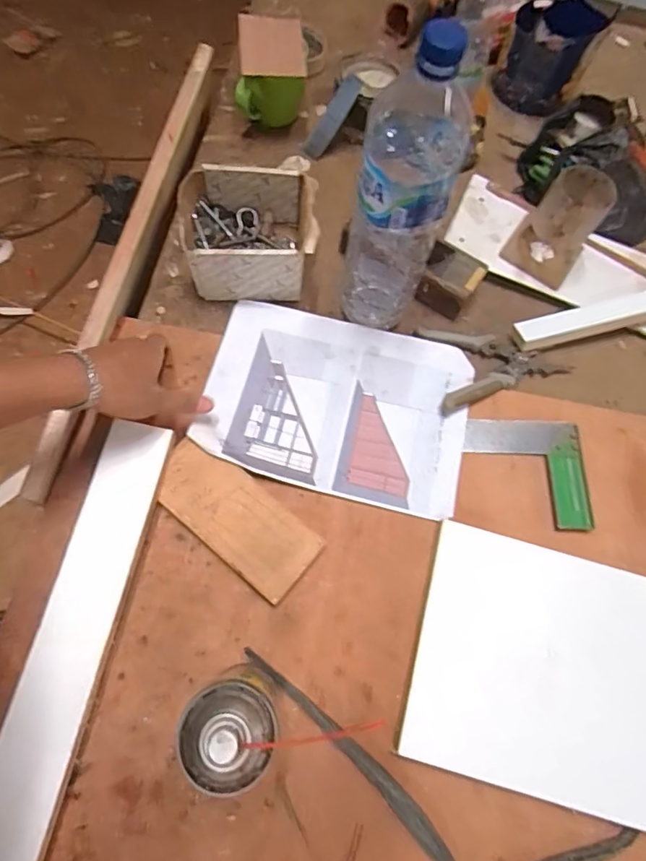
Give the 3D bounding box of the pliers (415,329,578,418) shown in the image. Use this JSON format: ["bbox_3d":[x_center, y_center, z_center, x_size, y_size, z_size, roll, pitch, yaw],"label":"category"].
[{"bbox_3d":[0.198,-0.097,0.604,0.175,0.034,0.115,-20,71,-10],"label":"pliers"}]

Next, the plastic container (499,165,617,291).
[{"bbox_3d":[0.292,-0.257,0.623,0.085,0.107,0.084,34,71,10],"label":"plastic container"}]

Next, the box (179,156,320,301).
[{"bbox_3d":[-0.088,-0.234,0.603,0.150,0.084,0.126,-2,69,-4],"label":"box"}]

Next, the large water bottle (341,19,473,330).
[{"bbox_3d":[0.070,-0.216,0.486,0.088,0.304,0.085,10,69,1],"label":"large water bottle"}]

